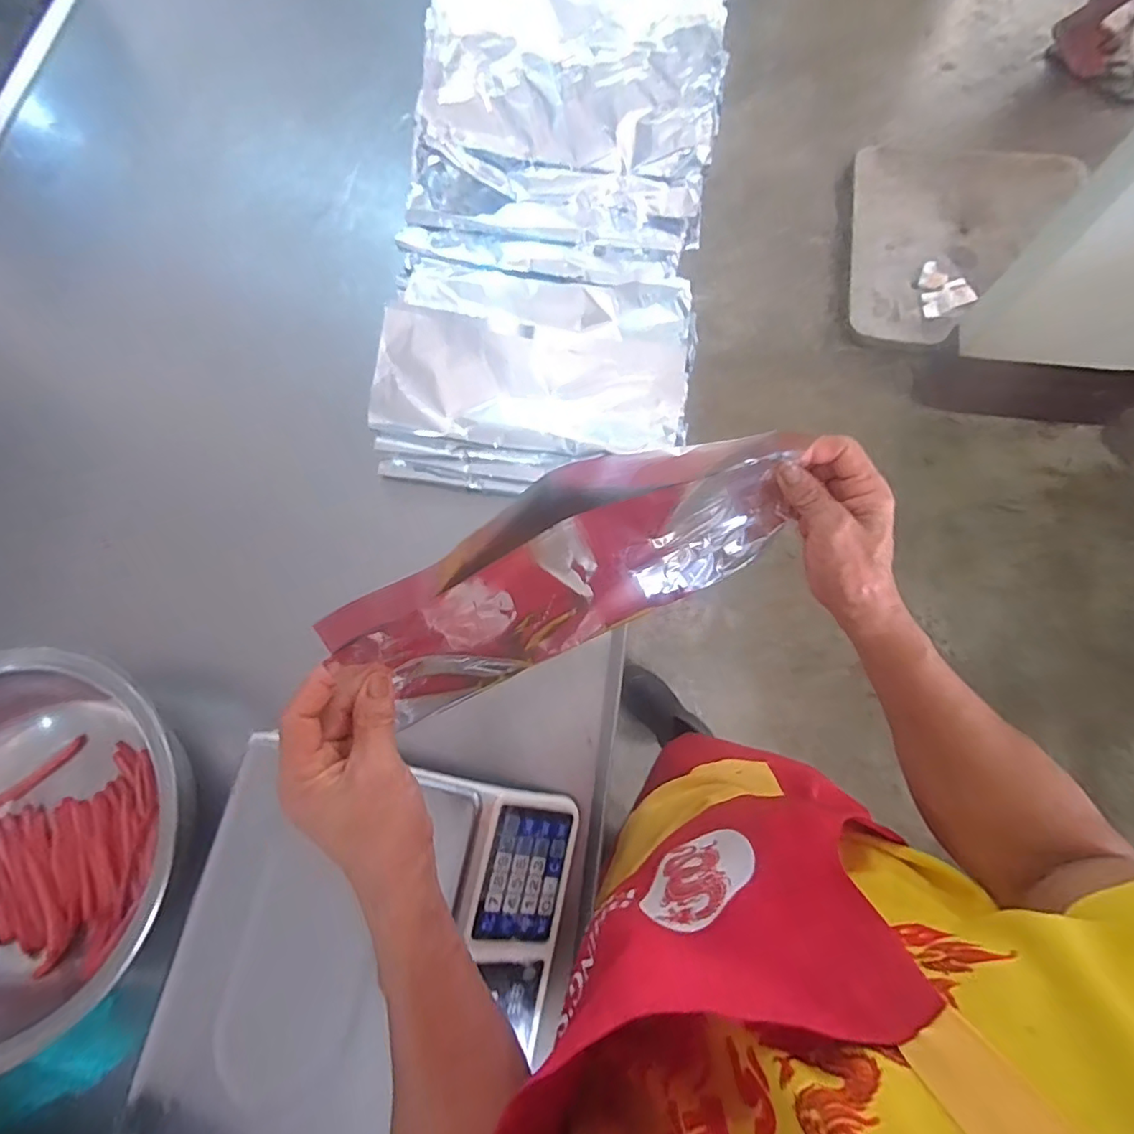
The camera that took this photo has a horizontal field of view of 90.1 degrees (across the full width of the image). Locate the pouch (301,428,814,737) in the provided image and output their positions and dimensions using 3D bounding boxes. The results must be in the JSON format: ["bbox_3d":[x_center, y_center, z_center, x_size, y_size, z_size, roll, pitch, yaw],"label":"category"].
[{"bbox_3d":[0.015,0.004,0.416,0.331,0.144,0.036,-27,39,-11],"label":"pouch"}]

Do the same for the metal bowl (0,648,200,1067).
[{"bbox_3d":[-0.503,0.249,0.531,0.309,0.157,0.302,-1,74,2],"label":"metal bowl"}]

